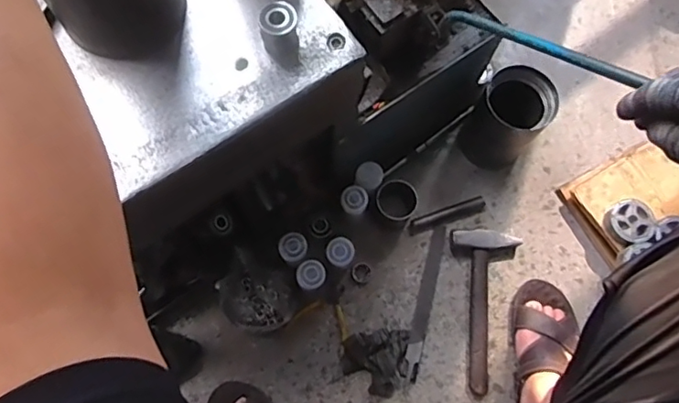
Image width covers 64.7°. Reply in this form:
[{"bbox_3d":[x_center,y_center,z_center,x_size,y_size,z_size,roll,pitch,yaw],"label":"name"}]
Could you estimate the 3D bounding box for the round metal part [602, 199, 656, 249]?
[{"bbox_3d":[0.503,0.037,0.933,0.078,0.032,0.075,1,72,-2],"label":"round metal part"}]

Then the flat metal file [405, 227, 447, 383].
[{"bbox_3d":[0.148,0.171,0.931,0.029,0.006,0.262,14,72,3],"label":"flat metal file"}]

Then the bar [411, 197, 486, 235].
[{"bbox_3d":[0.195,0.024,0.969,0.144,0.018,0.025,-18,74,-8],"label":"bar"}]

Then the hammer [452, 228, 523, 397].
[{"bbox_3d":[0.265,0.180,0.908,0.118,0.036,0.271,-3,72,-3],"label":"hammer"}]

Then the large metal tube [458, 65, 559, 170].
[{"bbox_3d":[0.294,-0.143,0.944,0.115,0.162,0.109,1,72,-2],"label":"large metal tube"}]

